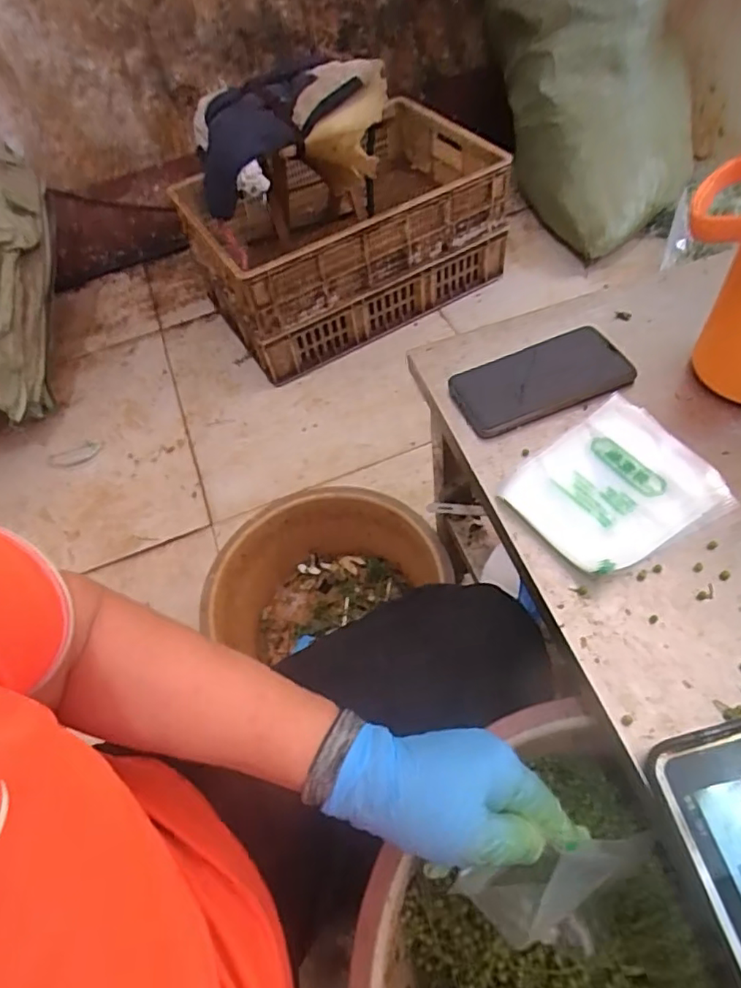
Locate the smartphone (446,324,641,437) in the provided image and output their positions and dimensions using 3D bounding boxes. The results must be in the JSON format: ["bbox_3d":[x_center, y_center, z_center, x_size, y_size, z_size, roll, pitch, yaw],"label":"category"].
[{"bbox_3d":[0.151,-0.104,0.519,0.152,0.007,0.077,-20,55,-10],"label":"smartphone"}]

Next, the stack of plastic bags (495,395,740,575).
[{"bbox_3d":[0.186,-0.007,0.448,0.151,0.014,0.120,-27,57,-15],"label":"stack of plastic bags"}]

